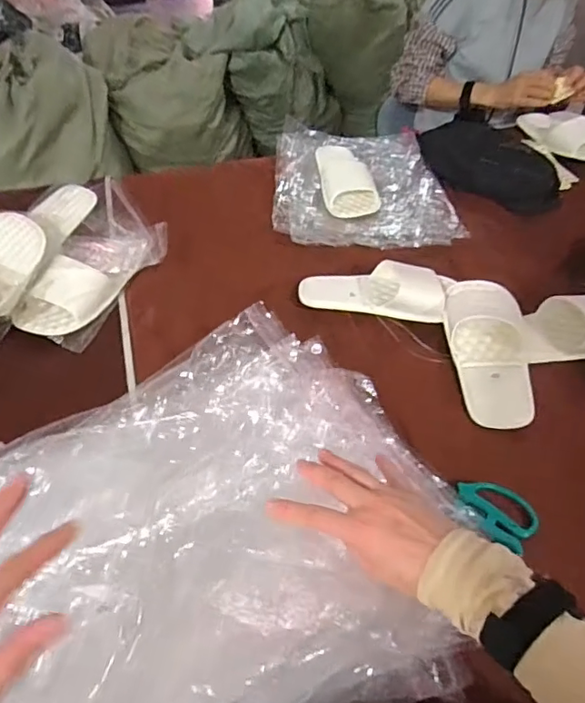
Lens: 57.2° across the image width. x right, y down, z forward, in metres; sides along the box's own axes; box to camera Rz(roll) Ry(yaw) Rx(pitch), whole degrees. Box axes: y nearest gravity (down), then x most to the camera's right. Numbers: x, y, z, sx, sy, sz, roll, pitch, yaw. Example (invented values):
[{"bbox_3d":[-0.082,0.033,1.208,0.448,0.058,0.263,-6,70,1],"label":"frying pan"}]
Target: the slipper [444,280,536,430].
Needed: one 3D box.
[{"bbox_3d":[0.256,-0.006,0.695,0.088,0.050,0.225,1,47,-1],"label":"slipper"}]

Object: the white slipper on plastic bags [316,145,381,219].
[{"bbox_3d":[0.093,-0.327,0.993,0.098,0.051,0.224,-5,48,-7],"label":"white slipper on plastic bags"}]

